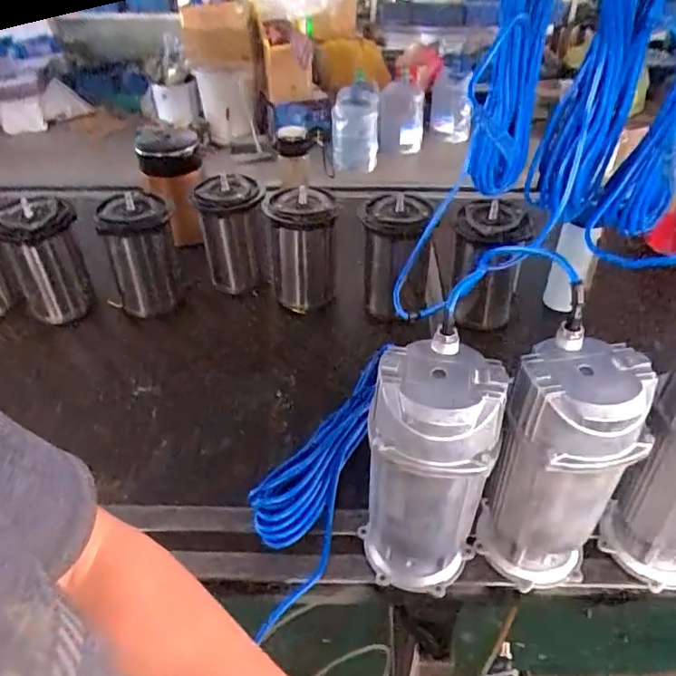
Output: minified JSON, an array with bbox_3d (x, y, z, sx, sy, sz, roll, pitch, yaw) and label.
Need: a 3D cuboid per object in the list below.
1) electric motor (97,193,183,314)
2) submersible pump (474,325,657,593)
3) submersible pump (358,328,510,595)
[{"bbox_3d":[-0.368,-0.144,1.086,0.127,0.229,0.127,-12,41,-14],"label":"electric motor"},{"bbox_3d":[0.240,0.149,0.629,0.130,0.289,0.118,22,45,25],"label":"submersible pump"},{"bbox_3d":[0.096,0.151,0.627,0.119,0.294,0.107,8,41,10],"label":"submersible pump"}]

